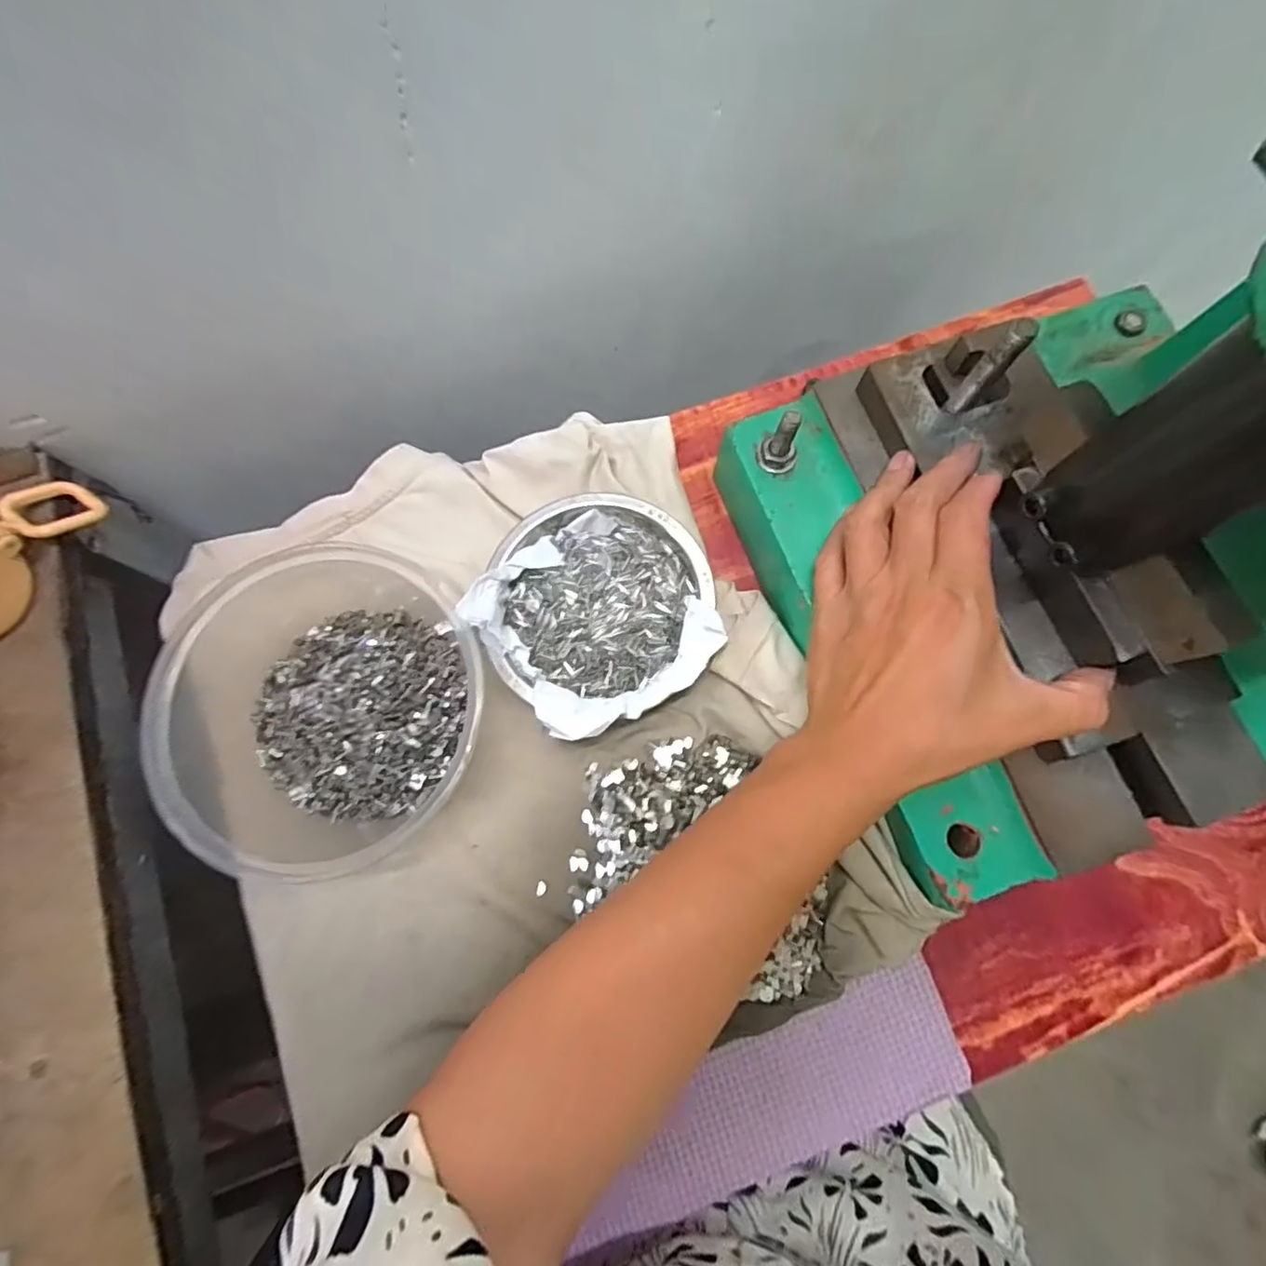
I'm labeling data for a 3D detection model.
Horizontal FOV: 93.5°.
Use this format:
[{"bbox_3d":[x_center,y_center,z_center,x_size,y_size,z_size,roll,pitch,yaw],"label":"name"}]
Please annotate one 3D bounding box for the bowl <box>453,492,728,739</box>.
[{"bbox_3d":[-0.020,-0.015,0.318,0.118,0.037,0.124,0,76,-1],"label":"bowl"}]

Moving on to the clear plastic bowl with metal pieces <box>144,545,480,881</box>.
[{"bbox_3d":[-0.140,0.036,0.286,0.145,0.070,0.139,0,76,-1],"label":"clear plastic bowl with metal pieces"}]

